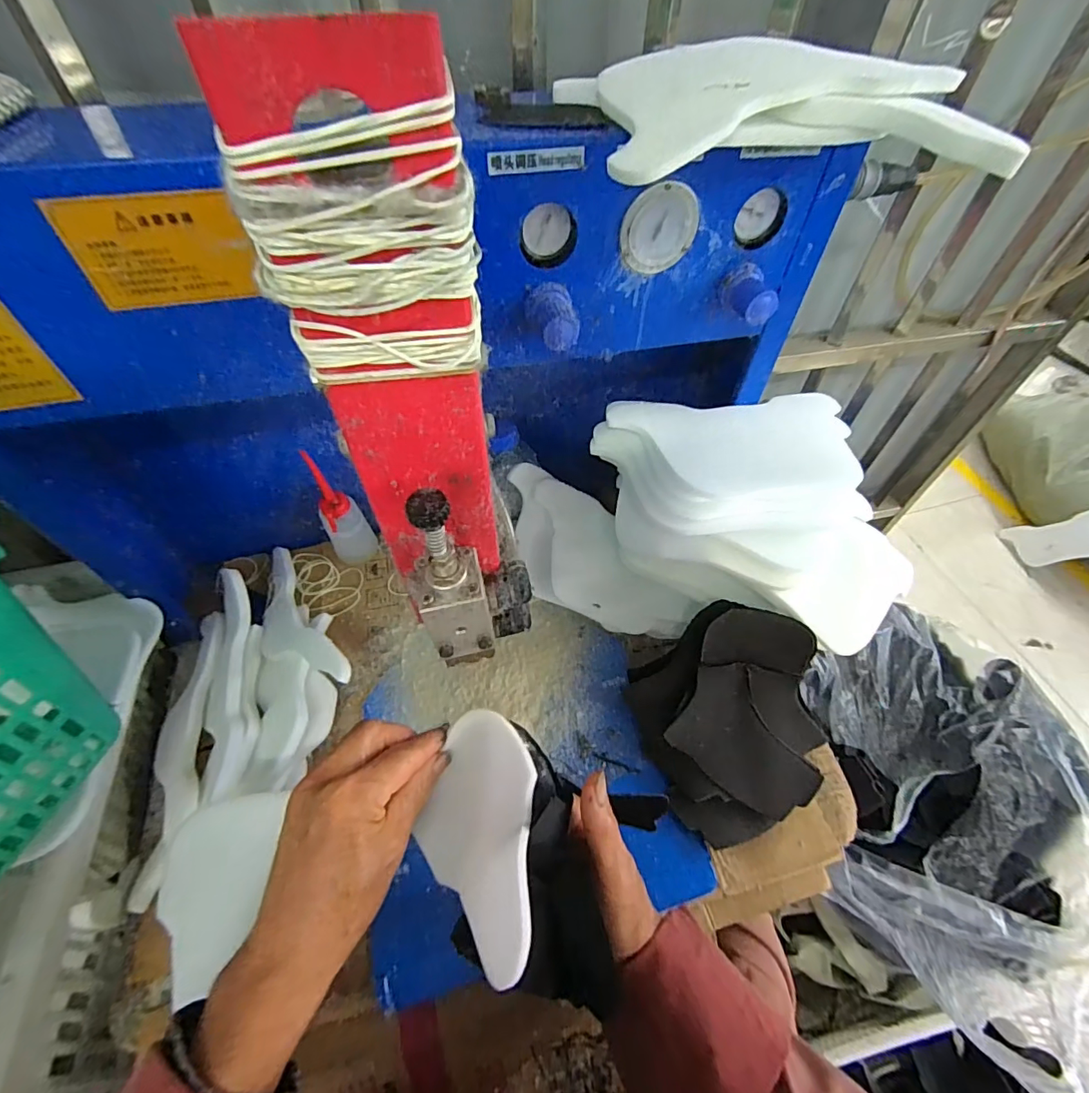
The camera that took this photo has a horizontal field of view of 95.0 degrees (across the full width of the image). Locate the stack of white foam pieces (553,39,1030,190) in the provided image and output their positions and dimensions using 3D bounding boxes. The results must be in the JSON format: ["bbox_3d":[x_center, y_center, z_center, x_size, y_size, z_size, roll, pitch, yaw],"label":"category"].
[{"bbox_3d":[0.141,-0.270,0.305,0.235,0.039,0.153,-7,54,-7],"label":"stack of white foam pieces"}]

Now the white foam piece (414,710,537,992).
[{"bbox_3d":[-0.033,0.167,0.297,0.118,0.023,0.102,21,84,45],"label":"white foam piece"}]

